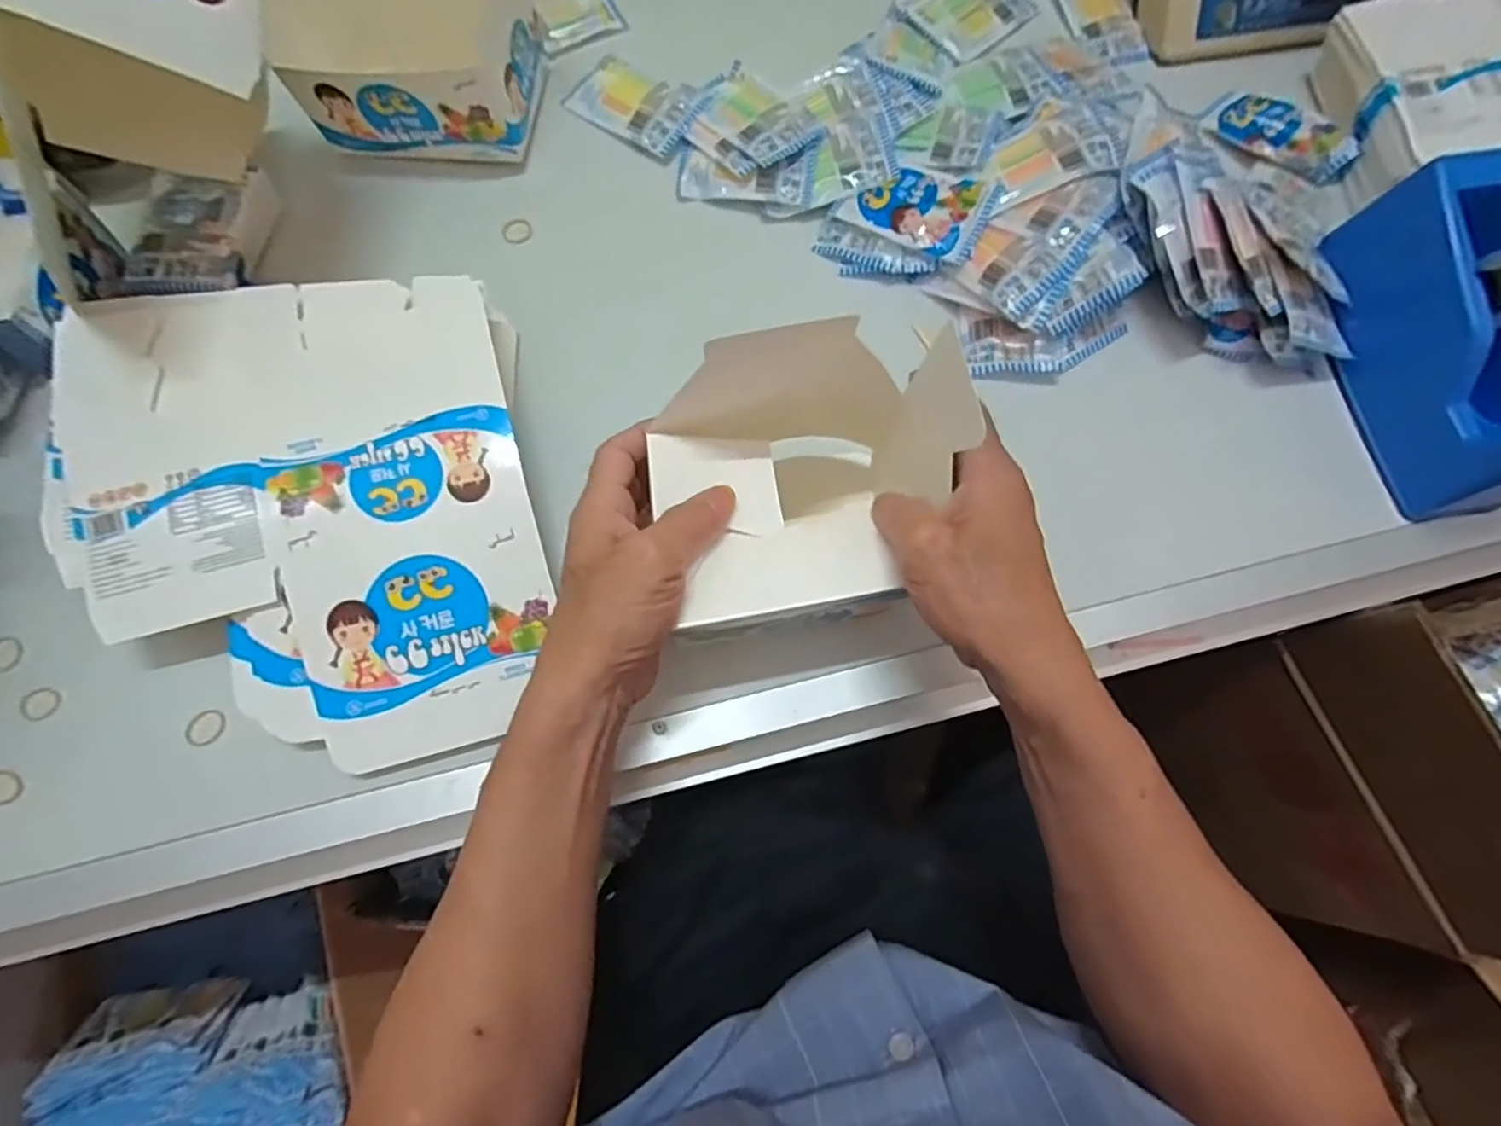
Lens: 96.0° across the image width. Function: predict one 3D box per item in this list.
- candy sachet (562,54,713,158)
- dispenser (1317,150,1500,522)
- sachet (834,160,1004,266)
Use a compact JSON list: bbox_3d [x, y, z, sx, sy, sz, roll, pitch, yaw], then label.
[{"bbox_3d":[-0.087,-0.347,0.505,0.101,0.007,0.065,33,76,8],"label":"candy sachet"},{"bbox_3d":[0.437,-0.137,0.418,0.067,0.092,0.202,-8,75,-4],"label":"dispenser"},{"bbox_3d":[0.118,-0.252,0.464,0.092,0.015,0.073,29,76,7],"label":"sachet"}]

